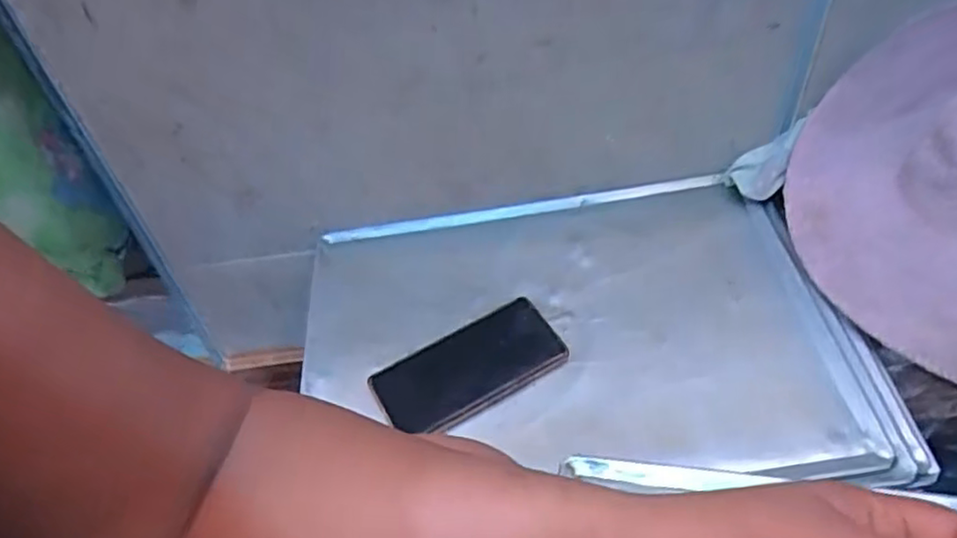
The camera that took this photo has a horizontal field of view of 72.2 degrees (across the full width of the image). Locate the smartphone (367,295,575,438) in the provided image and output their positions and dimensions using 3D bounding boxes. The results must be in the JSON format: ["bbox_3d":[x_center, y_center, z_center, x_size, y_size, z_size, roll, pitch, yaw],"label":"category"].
[{"bbox_3d":[-0.009,0.080,0.559,0.154,0.015,0.078,-24,47,-18],"label":"smartphone"}]

